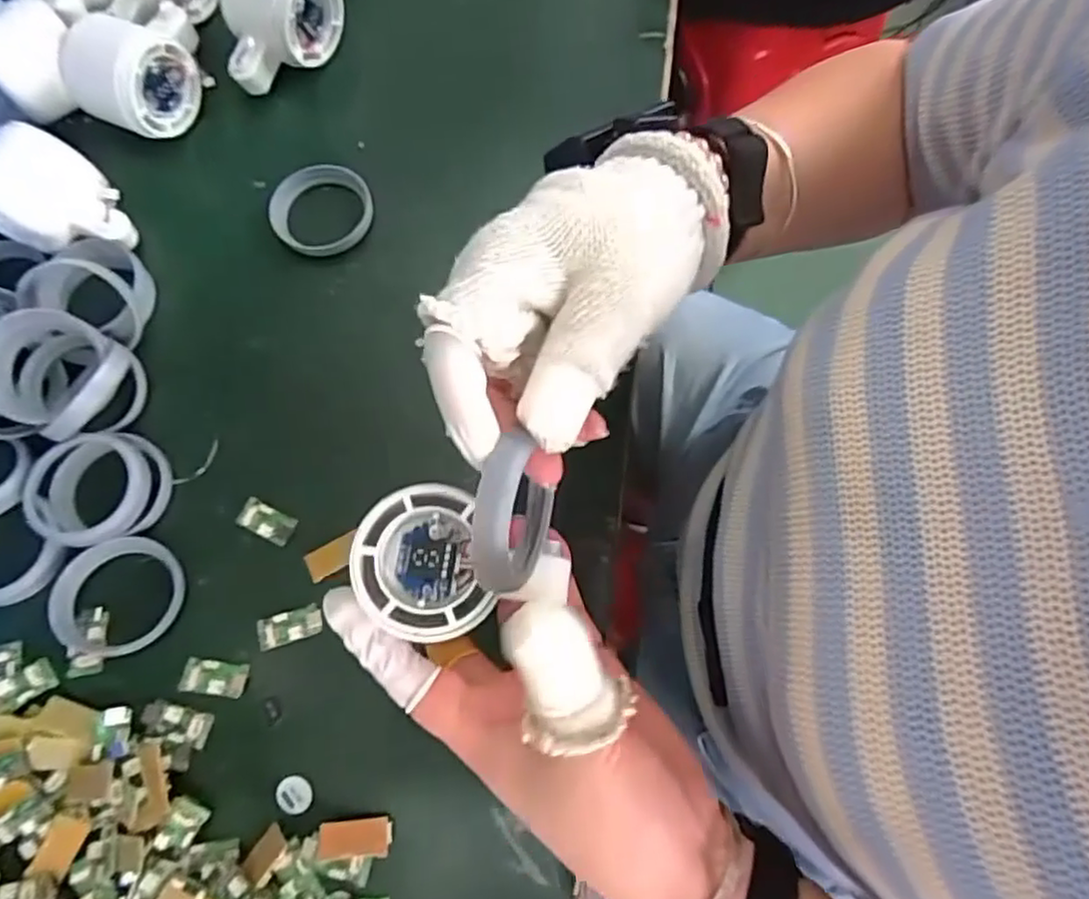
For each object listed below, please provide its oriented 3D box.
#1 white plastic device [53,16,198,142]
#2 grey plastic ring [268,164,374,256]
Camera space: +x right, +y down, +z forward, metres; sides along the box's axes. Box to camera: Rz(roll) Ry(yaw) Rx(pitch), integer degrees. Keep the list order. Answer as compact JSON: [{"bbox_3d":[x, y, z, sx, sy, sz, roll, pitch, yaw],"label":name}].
[{"bbox_3d":[-0.255,-0.230,0.417,0.064,0.046,0.058,21,71,5],"label":"white plastic device"},{"bbox_3d":[-0.135,-0.145,0.411,0.061,0.010,0.058,0,76,2],"label":"grey plastic ring"}]

